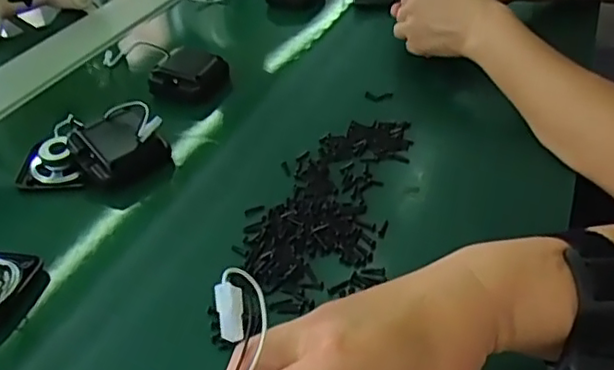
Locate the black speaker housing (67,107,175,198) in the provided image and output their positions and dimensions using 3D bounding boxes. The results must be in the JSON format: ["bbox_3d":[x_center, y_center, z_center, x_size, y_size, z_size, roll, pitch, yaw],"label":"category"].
[{"bbox_3d":[-0.162,-0.032,0.545,0.052,0.046,0.070,28,47,35],"label":"black speaker housing"}]

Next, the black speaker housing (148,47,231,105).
[{"bbox_3d":[-0.124,-0.115,0.658,0.064,0.040,0.056,10,39,18],"label":"black speaker housing"}]

